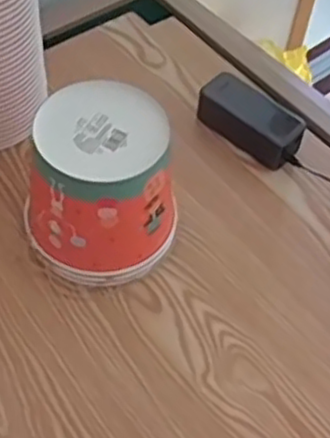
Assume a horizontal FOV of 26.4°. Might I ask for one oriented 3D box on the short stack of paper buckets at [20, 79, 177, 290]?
[{"bbox_3d":[-0.063,-0.031,0.717,0.136,0.159,0.136,0,54,-4],"label":"short stack of paper buckets"}]

